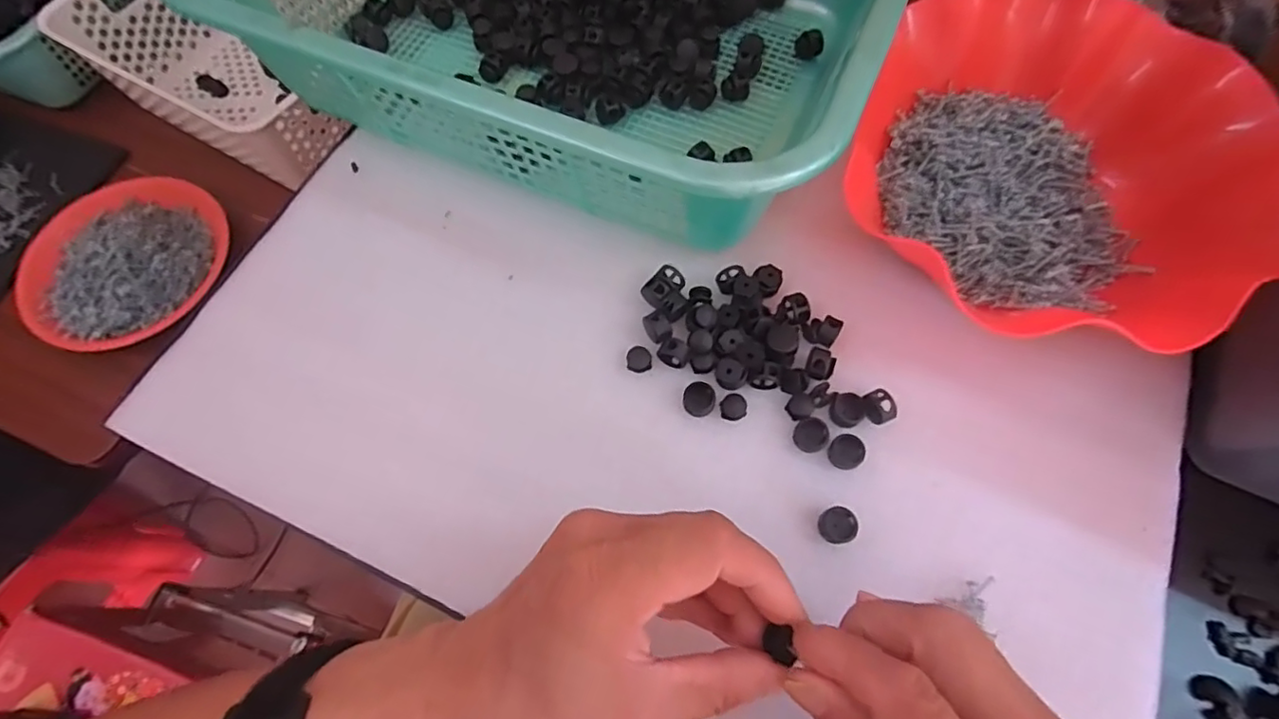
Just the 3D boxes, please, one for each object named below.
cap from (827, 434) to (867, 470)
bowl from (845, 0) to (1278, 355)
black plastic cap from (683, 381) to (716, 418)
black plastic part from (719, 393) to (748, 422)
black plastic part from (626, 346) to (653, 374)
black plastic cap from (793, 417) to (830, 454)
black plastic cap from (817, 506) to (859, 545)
[{"bbox_3d":[0.105,0.047,0.302,0.017,0.010,0.017,0,68,1],"label":"cap"},{"bbox_3d":[0.227,-0.112,0.327,0.196,0.063,0.203,0,68,1],"label":"bowl"},{"bbox_3d":[0.032,0.021,0.316,0.017,0.005,0.018,0,68,1],"label":"black plastic cap"},{"bbox_3d":[0.050,0.025,0.314,0.014,0.005,0.013,0,68,1],"label":"black plastic part"},{"bbox_3d":[0.000,0.000,0.326,0.014,0.008,0.013,0,68,1],"label":"black plastic part"},{"bbox_3d":[0.089,0.039,0.307,0.017,0.007,0.017,0,68,1],"label":"black plastic cap"},{"bbox_3d":[0.096,0.081,0.289,0.017,0.010,0.018,0,68,1],"label":"black plastic cap"}]

